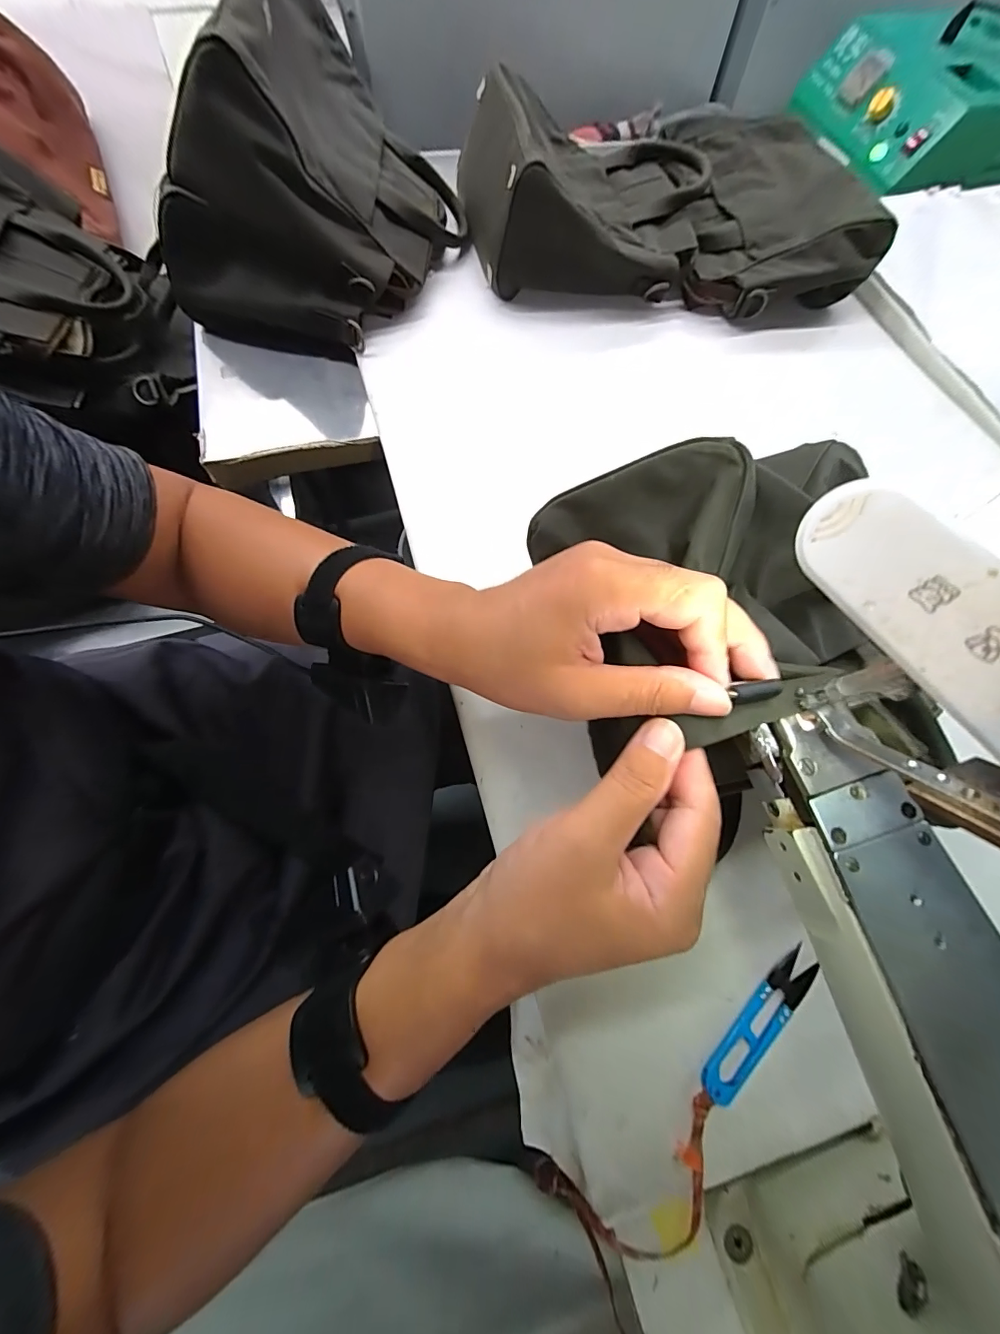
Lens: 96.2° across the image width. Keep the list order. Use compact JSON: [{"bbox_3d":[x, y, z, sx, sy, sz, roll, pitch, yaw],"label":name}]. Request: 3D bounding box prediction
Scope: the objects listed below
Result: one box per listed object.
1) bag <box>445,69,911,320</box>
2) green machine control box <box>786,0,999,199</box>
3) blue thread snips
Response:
[{"bbox_3d":[0.177,-0.525,0.489,0.422,0.097,0.280,-2,69,-3],"label":"bag"},{"bbox_3d":[0.740,-0.930,0.736,0.411,0.104,0.312,-11,70,-6],"label":"green machine control box"},{"bbox_3d":[0.155,0.211,0.266,0.099,0.012,0.020,-40,76,-15],"label":"blue thread snips"}]

